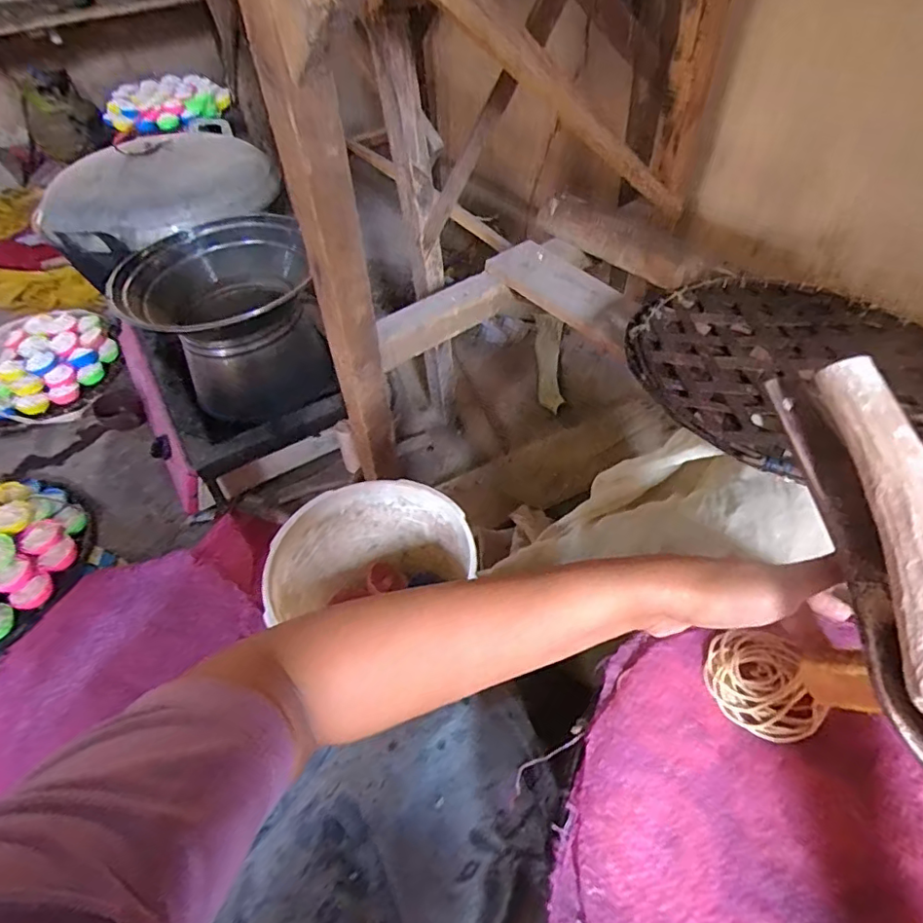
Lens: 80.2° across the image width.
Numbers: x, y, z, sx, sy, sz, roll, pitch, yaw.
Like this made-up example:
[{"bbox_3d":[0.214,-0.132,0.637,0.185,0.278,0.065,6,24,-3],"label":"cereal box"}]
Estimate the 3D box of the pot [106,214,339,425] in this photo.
[{"bbox_3d":[-0.376,-0.231,0.919,0.280,0.212,0.281,-10,49,-5],"label":"pot"}]

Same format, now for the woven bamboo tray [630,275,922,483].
[{"bbox_3d":[0.342,-0.097,0.543,0.341,0.040,0.345,1,49,5],"label":"woven bamboo tray"}]

